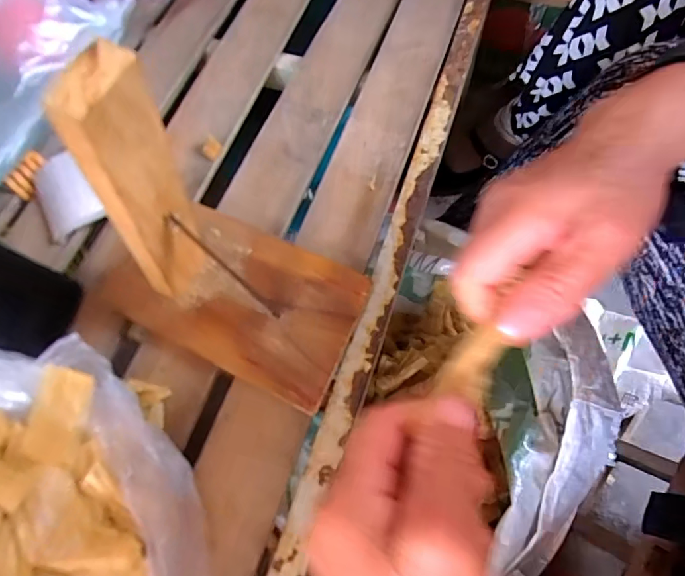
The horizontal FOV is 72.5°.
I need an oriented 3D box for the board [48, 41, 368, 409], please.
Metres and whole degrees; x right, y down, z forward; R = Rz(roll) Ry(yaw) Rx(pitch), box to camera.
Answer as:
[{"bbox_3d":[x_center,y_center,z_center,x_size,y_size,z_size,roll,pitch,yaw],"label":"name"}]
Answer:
[{"bbox_3d":[-0.069,-0.021,0.271,0.152,0.153,0.100,23,68,12],"label":"board"}]

